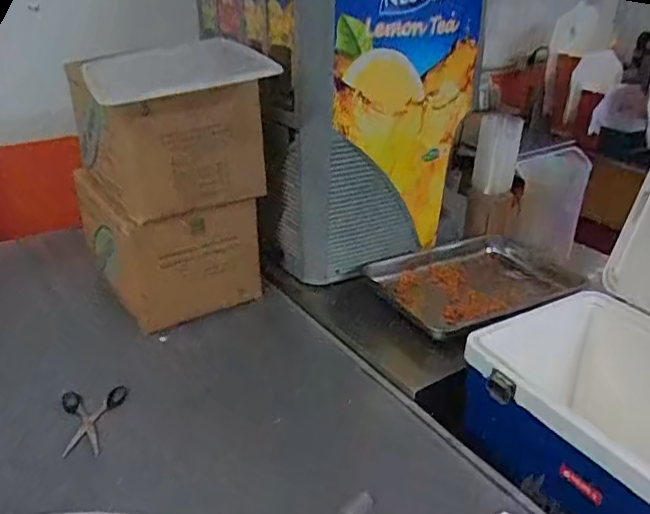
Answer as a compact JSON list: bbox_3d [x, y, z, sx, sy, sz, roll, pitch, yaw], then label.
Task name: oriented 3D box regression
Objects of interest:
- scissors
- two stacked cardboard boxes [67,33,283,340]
[{"bbox_3d":[-0.358,0.253,0.923,0.098,0.007,0.111,-6,46,-8],"label":"scissors"},{"bbox_3d":[-0.291,-0.139,1.133,0.312,0.483,0.299,-9,28,-19],"label":"two stacked cardboard boxes"}]

